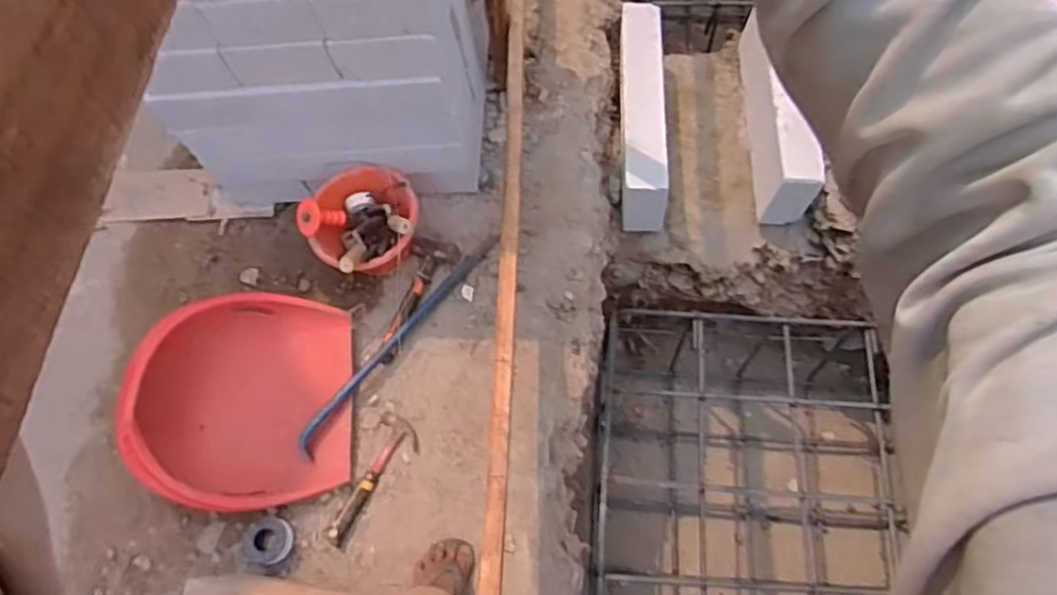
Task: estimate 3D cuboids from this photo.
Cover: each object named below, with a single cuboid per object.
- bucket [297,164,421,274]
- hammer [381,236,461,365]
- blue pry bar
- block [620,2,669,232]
[{"bbox_3d":[-0.378,-0.160,1.609,0.249,0.192,0.278,-38,68,-14],"label":"bucket"},{"bbox_3d":[-0.273,0.005,1.620,0.112,0.031,0.316,22,81,13],"label":"hammer"},{"bbox_3d":[-0.289,0.085,1.568,0.049,0.055,0.649,34,70,18],"label":"blue pry bar"},{"bbox_3d":[0.306,-0.520,1.859,0.112,0.190,0.652,1,64,4],"label":"block"}]

